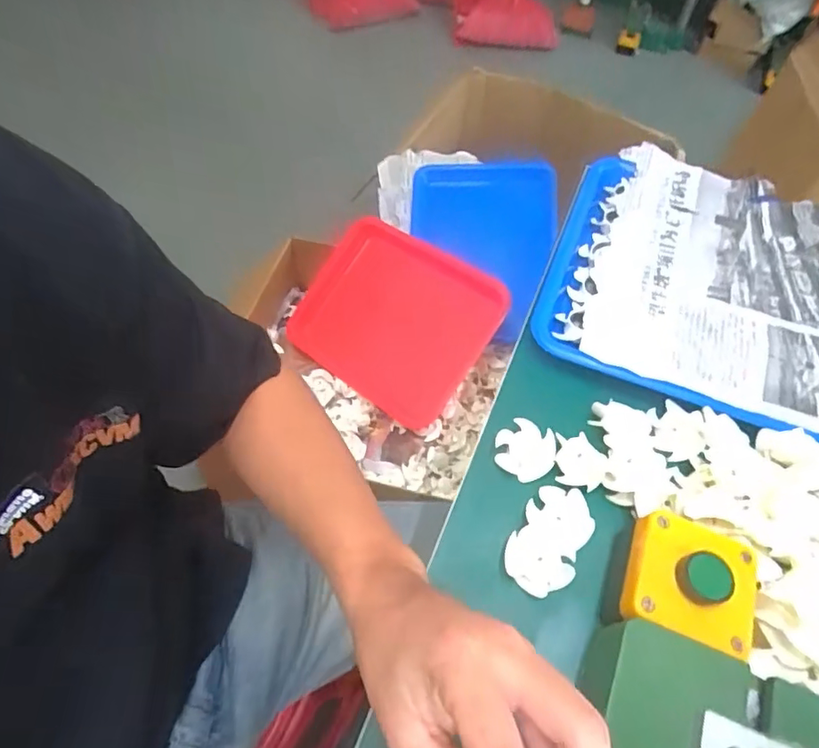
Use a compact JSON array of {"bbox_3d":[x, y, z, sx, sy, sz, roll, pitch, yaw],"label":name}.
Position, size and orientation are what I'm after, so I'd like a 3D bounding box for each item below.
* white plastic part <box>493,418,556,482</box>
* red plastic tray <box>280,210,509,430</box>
[{"bbox_3d":[0.085,0.056,0.406,0.043,0.007,0.043,-5,67,11],"label":"white plastic part"},{"bbox_3d":[-0.039,-0.101,0.946,0.383,0.032,0.278,34,106,33],"label":"red plastic tray"}]

